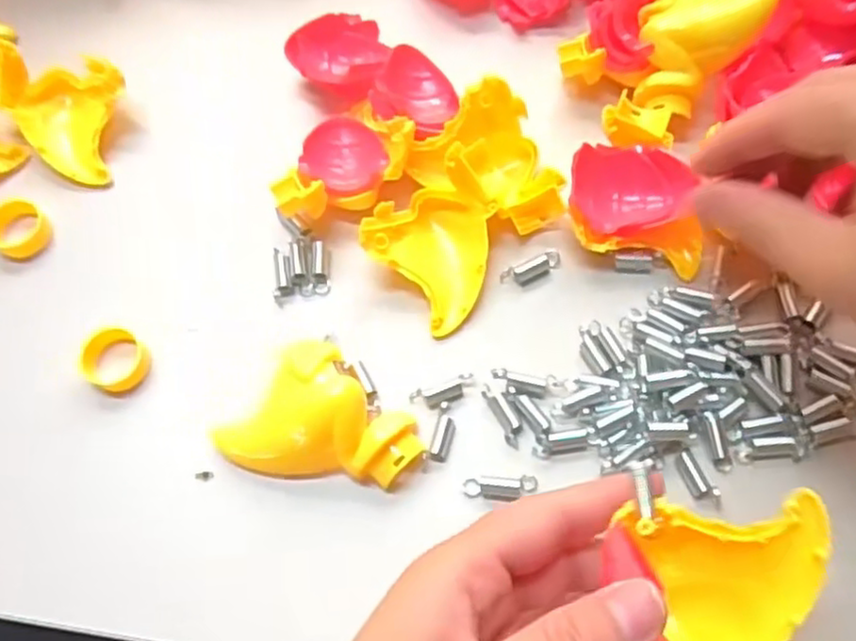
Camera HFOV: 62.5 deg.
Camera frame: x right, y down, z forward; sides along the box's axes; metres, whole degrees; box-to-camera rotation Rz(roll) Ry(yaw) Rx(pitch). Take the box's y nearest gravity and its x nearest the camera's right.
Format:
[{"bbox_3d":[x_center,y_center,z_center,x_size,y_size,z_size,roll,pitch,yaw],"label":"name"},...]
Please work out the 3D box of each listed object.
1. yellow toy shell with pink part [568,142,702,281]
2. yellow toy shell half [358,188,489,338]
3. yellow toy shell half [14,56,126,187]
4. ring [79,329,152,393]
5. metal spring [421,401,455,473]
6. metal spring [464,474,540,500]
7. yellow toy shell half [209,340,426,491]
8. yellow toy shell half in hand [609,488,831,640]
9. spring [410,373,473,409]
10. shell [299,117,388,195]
[{"bbox_3d":[0.090,-0.049,0.305,0.058,0.025,0.045,9,67,6],"label":"yellow toy shell with pink part"},{"bbox_3d":[0.005,-0.031,0.303,0.049,0.021,0.056,-42,71,-15],"label":"yellow toy shell half"},{"bbox_3d":[-0.170,-0.096,0.335,0.044,0.018,0.056,9,67,6],"label":"yellow toy shell half"},{"bbox_3d":[-0.129,0.017,0.292,0.025,0.012,0.024,-1,67,2],"label":"ring"},{"bbox_3d":[0.005,0.046,0.280,0.009,0.006,0.028,17,68,9],"label":"metal spring"},{"bbox_3d":[0.028,0.064,0.271,0.028,0.008,0.010,-3,67,1],"label":"metal spring"},{"bbox_3d":[-0.040,0.043,0.274,0.067,0.023,0.053,31,71,14],"label":"yellow toy shell half"},{"bbox_3d":[0.085,0.088,0.203,0.049,0.037,0.067,1,67,3],"label":"yellow toy shell half in hand"},{"bbox_3d":[0.006,0.029,0.286,0.026,0.004,0.009,-16,67,-5],"label":"spring"},{"bbox_3d":[-0.037,-0.076,0.321,0.036,0.012,0.043,3,67,3],"label":"shell"}]

